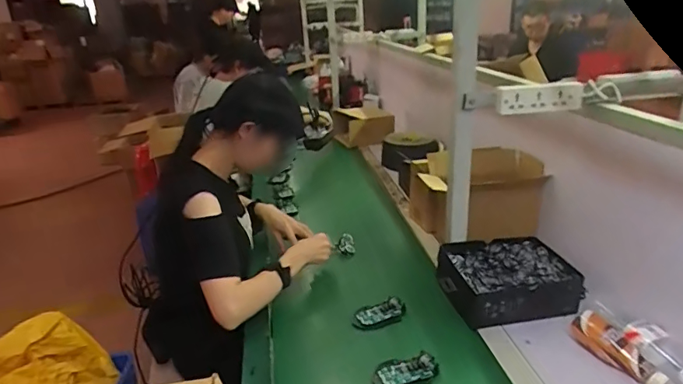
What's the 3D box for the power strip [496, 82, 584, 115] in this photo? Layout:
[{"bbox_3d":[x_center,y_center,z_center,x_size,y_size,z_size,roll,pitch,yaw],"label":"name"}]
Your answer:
[{"bbox_3d":[0.387,-0.183,0.944,0.181,0.053,0.032,-9,21,-13],"label":"power strip"}]

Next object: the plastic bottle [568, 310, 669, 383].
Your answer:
[{"bbox_3d":[0.476,0.266,0.830,0.052,0.065,0.160,-16,24,-31],"label":"plastic bottle"}]

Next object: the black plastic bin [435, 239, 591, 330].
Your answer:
[{"bbox_3d":[0.342,0.186,1.011,0.259,0.094,0.193,-7,21,-9],"label":"black plastic bin"}]

